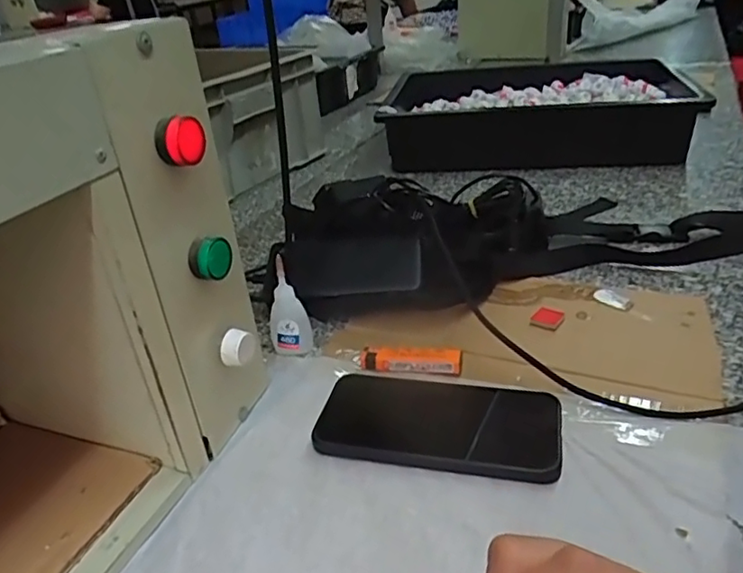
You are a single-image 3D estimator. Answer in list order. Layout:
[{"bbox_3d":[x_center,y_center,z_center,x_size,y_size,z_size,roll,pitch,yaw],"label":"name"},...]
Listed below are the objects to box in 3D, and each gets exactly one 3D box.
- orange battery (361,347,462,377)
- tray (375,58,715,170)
[{"bbox_3d":[0.031,0.061,0.483,0.079,0.017,0.021,1,30,12],"label":"orange battery"},{"bbox_3d":[0.247,-0.274,0.956,0.426,0.093,0.288,0,30,10],"label":"tray"}]

